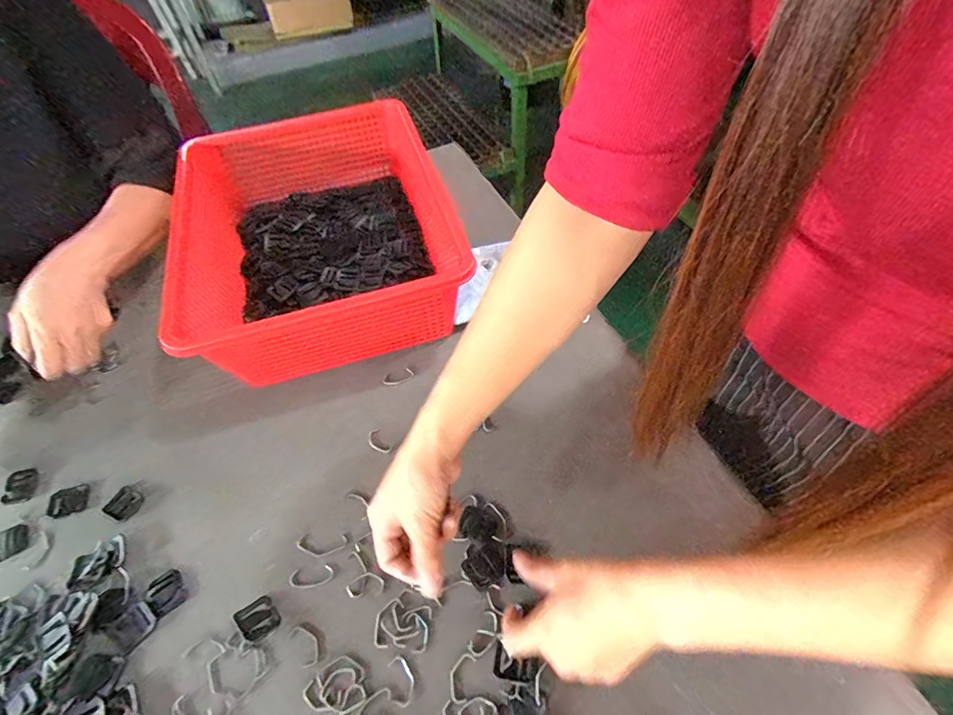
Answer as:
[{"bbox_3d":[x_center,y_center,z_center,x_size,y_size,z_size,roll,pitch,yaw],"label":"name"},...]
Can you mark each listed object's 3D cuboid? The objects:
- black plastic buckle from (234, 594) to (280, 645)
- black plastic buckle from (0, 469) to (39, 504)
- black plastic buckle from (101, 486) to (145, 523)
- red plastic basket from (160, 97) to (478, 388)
[{"bbox_3d":[-0.187,0.223,0.404,0.030,0.007,0.033,-35,60,-20],"label":"black plastic buckle"},{"bbox_3d":[-0.472,0.134,0.490,0.030,0.007,0.035,-5,55,-1],"label":"black plastic buckle"},{"bbox_3d":[-0.353,0.147,0.472,0.036,0.006,0.030,22,59,17],"label":"black plastic buckle"},{"bbox_3d":[-0.199,-0.156,0.602,0.295,0.128,0.372,-16,56,-8],"label":"red plastic basket"}]

